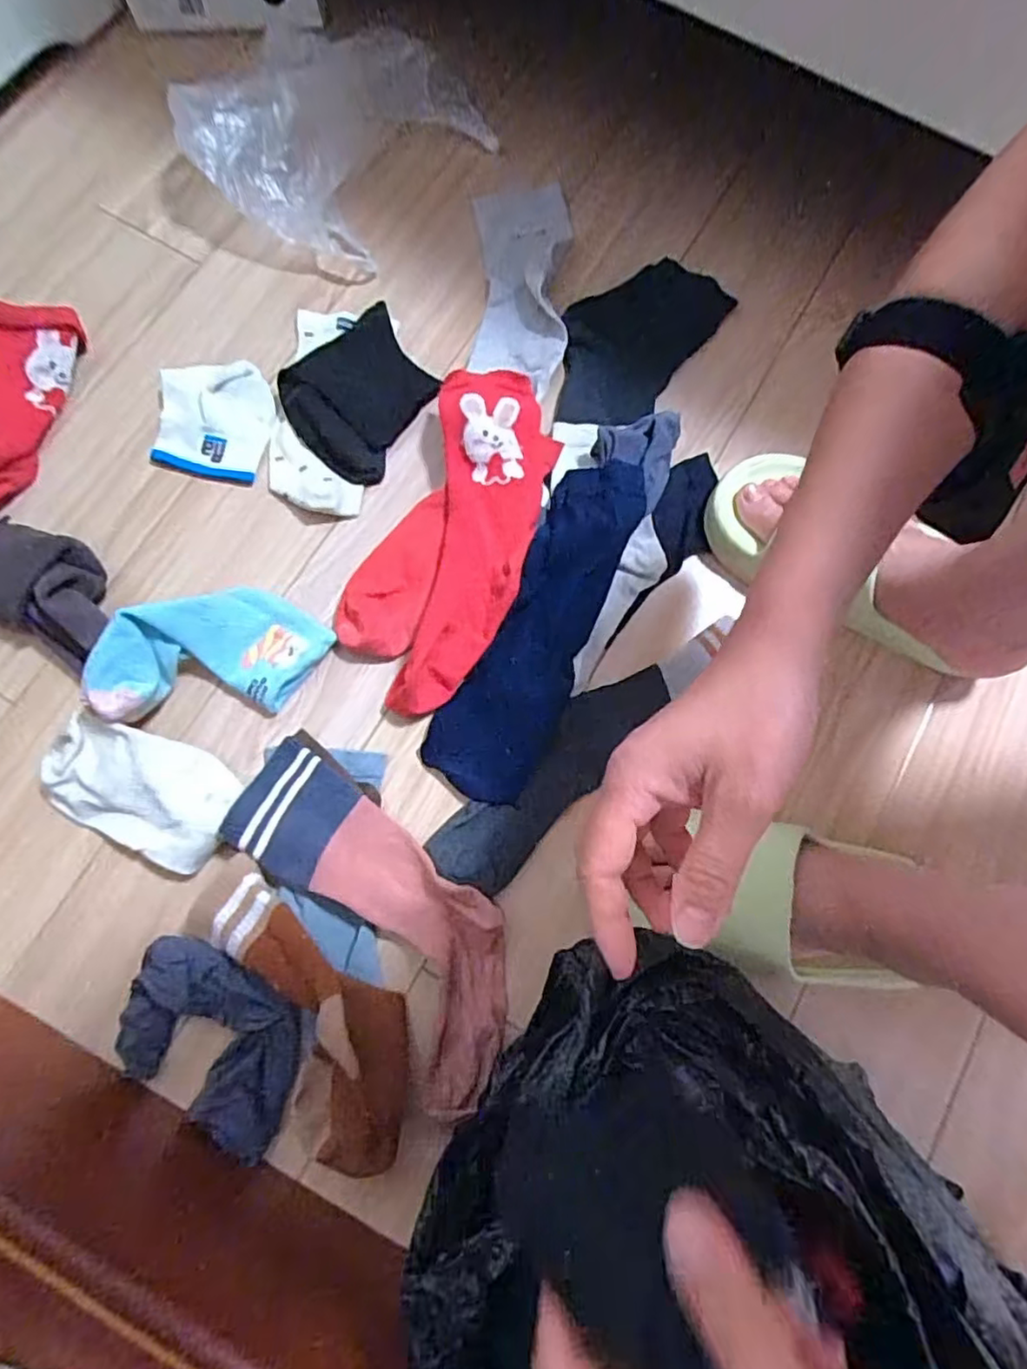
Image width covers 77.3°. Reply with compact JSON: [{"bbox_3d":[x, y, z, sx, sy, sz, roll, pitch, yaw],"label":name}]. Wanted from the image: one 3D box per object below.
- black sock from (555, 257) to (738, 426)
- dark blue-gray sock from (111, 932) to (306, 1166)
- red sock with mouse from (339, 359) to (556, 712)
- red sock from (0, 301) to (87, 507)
[{"bbox_3d":[0.108,-0.315,0.585,0.108,0.034,0.213,33,77,6],"label":"black sock"},{"bbox_3d":[-0.202,0.238,0.434,0.135,0.029,0.094,34,77,6],"label":"dark blue-gray sock"},{"bbox_3d":[-0.045,-0.117,0.505,0.121,0.040,0.282,24,76,3],"label":"red sock with mouse"},{"bbox_3d":[-0.419,-0.213,0.518,0.070,0.034,0.203,16,76,2],"label":"red sock"}]

